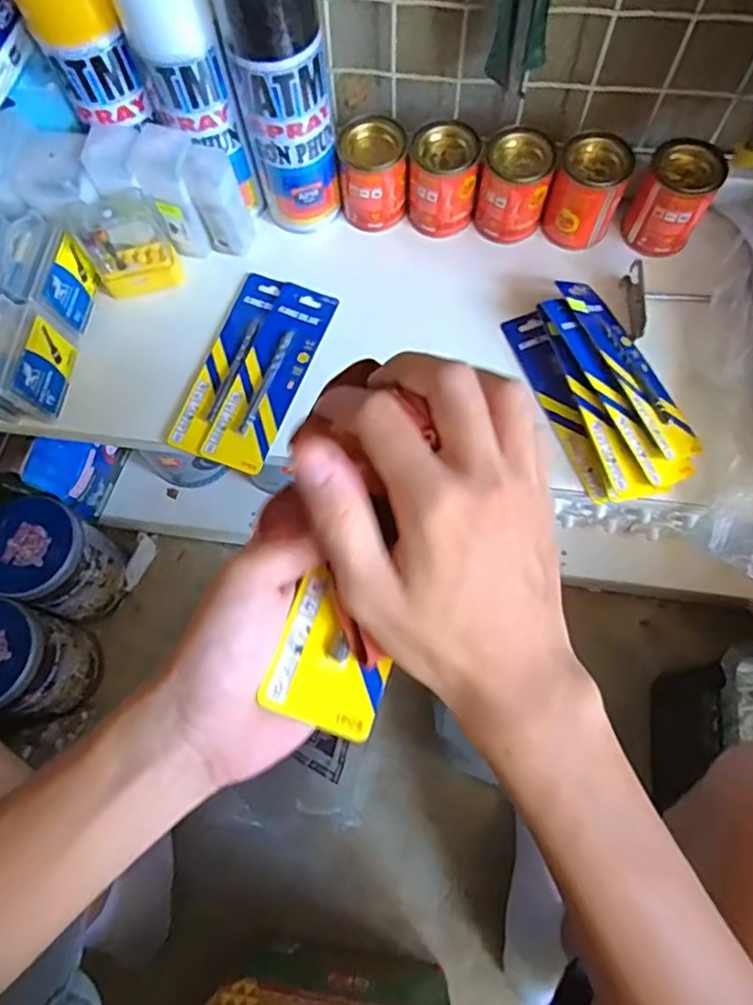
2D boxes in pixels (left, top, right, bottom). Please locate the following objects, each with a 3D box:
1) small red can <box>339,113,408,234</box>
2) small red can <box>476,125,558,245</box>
[{"bbox_3d":[-0.002,-0.268,0.497,0.051,0.075,0.046,-5,68,1],"label":"small red can"},{"bbox_3d":[0.111,-0.254,0.487,0.051,0.066,0.050,-1,68,2],"label":"small red can"}]

